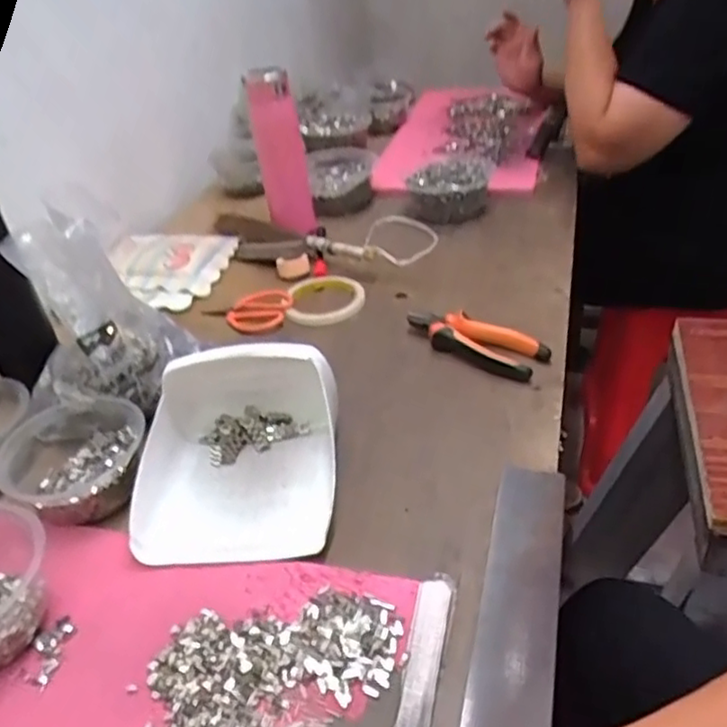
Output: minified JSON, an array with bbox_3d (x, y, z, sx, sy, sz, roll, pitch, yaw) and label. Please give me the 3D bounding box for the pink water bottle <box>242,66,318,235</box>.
[{"bbox_3d":[-0.110,-0.280,0.894,0.065,0.201,0.056,-10,35,-4],"label":"pink water bottle"}]

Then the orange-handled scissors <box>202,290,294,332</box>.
[{"bbox_3d":[-0.134,-0.061,0.778,0.103,0.023,0.058,-7,36,0],"label":"orange-handled scissors"}]

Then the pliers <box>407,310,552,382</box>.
[{"bbox_3d":[0.110,-0.025,0.676,0.151,0.032,0.048,24,46,36],"label":"pliers"}]

